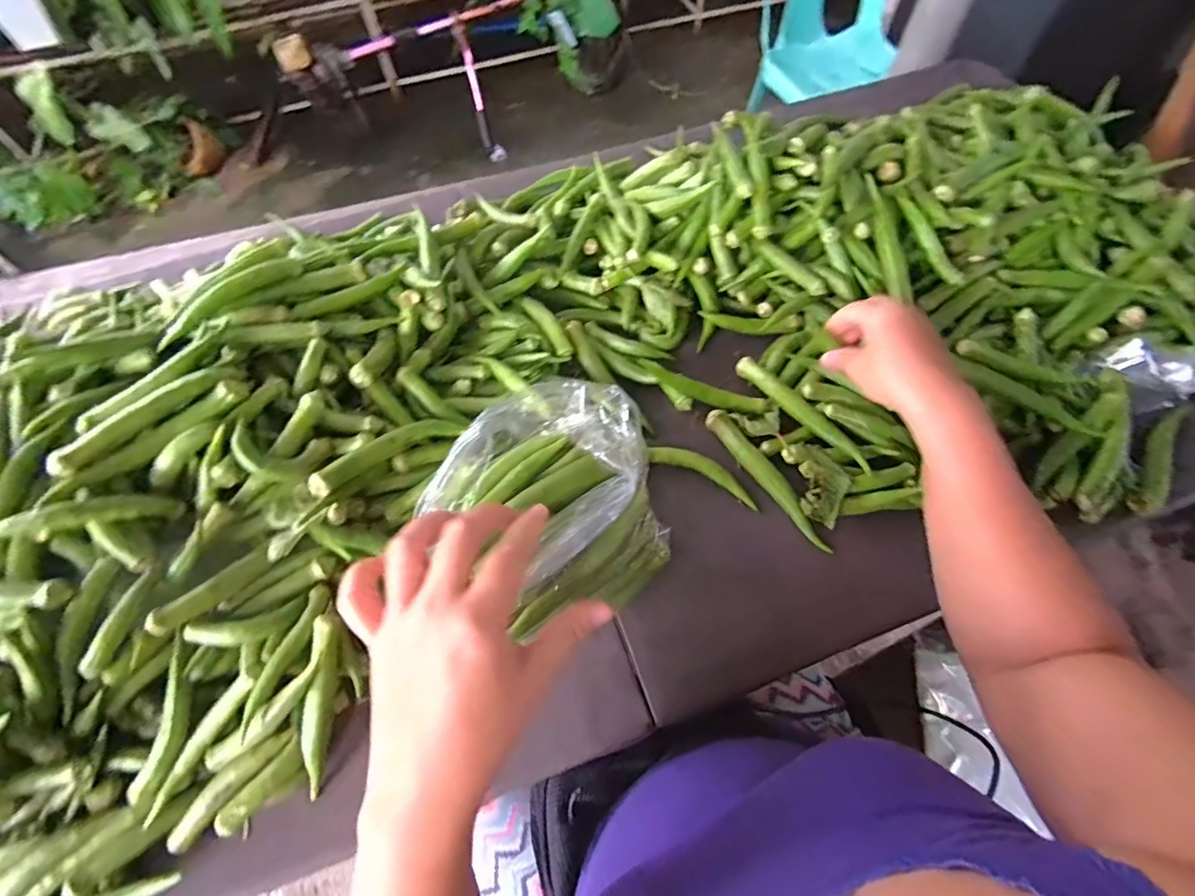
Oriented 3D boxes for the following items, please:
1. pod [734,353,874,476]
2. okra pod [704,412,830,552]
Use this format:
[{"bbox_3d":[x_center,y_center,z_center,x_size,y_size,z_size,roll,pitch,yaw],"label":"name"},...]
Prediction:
[{"bbox_3d":[0.210,-0.039,0.533,0.016,0.019,0.169,-36,68,-15],"label":"pod"},{"bbox_3d":[0.169,0.029,0.517,0.021,0.021,0.172,-31,66,-13],"label":"okra pod"}]

